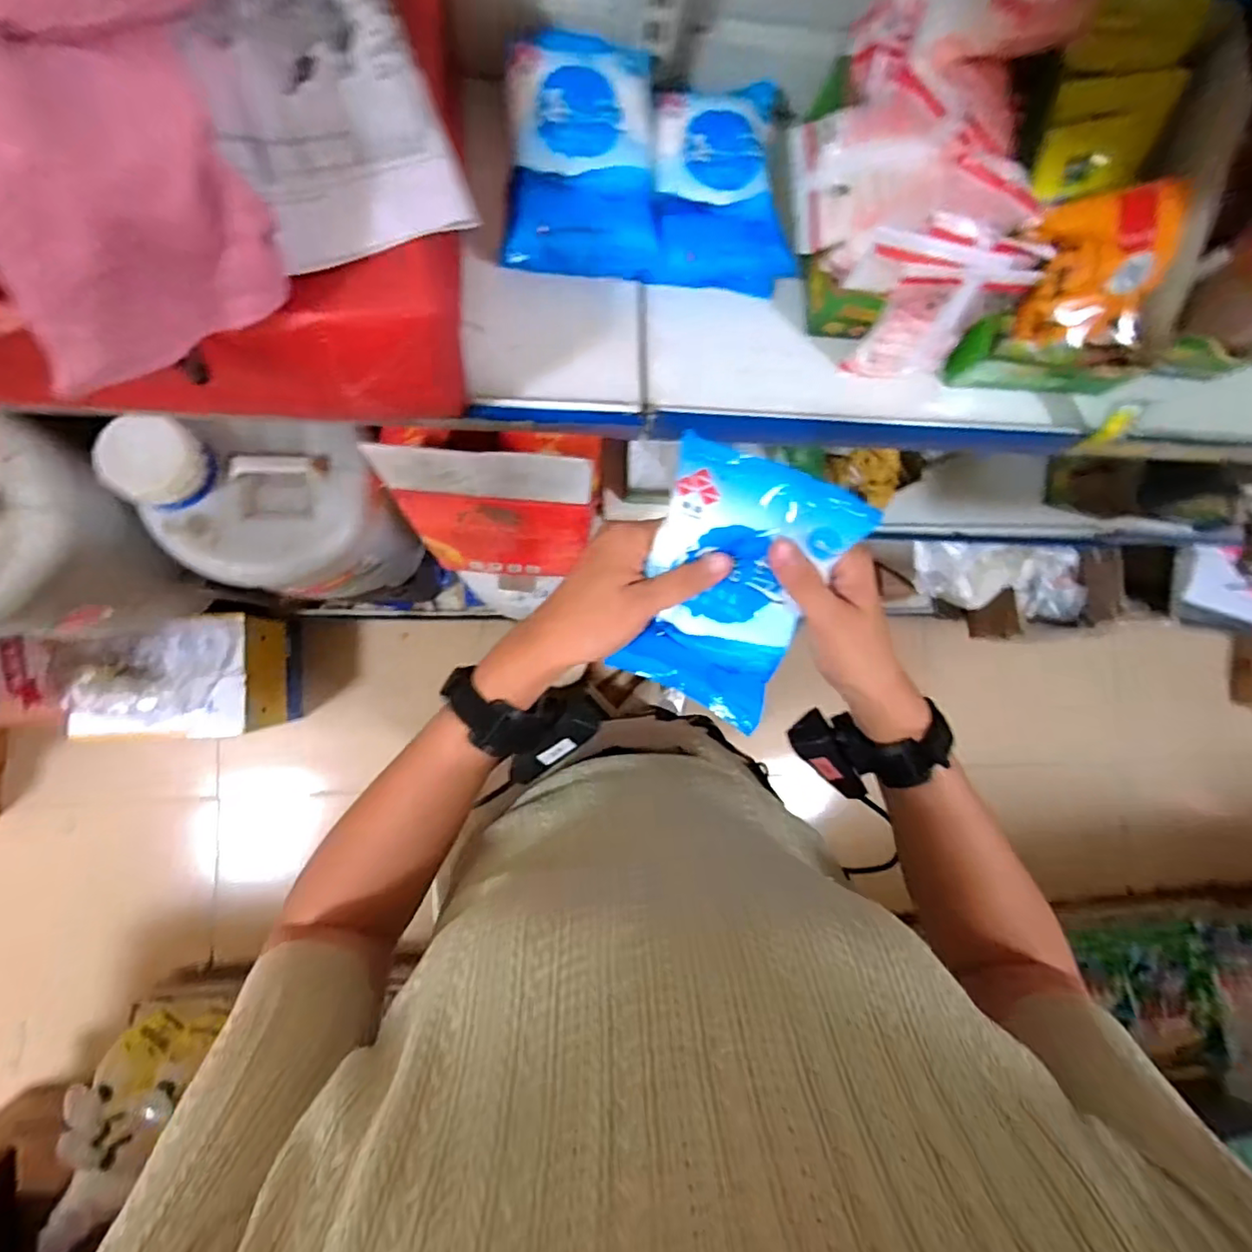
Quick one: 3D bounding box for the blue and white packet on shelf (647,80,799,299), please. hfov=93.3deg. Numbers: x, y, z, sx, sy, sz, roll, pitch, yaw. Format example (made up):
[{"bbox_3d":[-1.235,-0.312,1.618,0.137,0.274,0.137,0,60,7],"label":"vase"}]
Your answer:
[{"bbox_3d":[0.081,-0.377,0.500,0.118,0.045,0.163,-1,87,-8],"label":"blue and white packet on shelf"}]

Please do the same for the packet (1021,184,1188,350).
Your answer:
[{"bbox_3d":[0.381,-0.291,0.486,0.107,0.026,0.108,0,132,7],"label":"packet"}]

